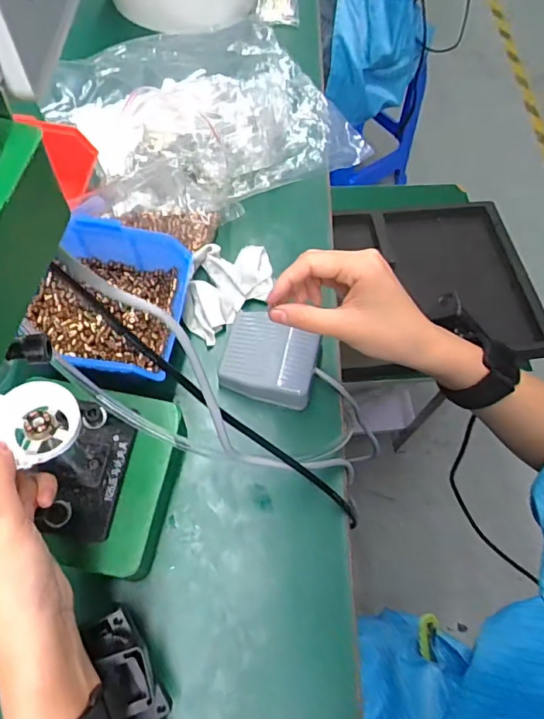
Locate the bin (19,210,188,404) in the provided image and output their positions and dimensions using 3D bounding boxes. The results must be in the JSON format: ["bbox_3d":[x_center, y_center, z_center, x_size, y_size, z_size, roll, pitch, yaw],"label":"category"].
[{"bbox_3d":[-0.144,-0.042,0.416,0.139,0.068,0.140,7,63,0],"label":"bin"}]

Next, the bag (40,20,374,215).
[{"bbox_3d":[-0.079,-0.311,0.572,0.322,0.073,0.306,-22,66,-14],"label":"bag"}]

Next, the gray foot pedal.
[{"bbox_3d":[-0.001,-0.002,0.431,0.081,0.032,0.074,14,63,4],"label":"gray foot pedal"}]

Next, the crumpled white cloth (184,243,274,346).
[{"bbox_3d":[-0.041,-0.064,0.464,0.076,0.026,0.094,5,63,-1],"label":"crumpled white cloth"}]

